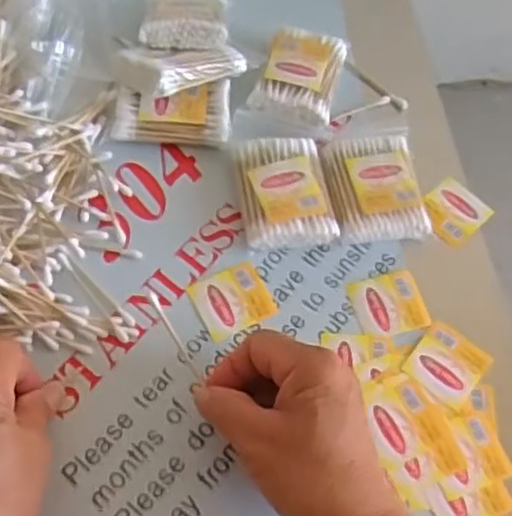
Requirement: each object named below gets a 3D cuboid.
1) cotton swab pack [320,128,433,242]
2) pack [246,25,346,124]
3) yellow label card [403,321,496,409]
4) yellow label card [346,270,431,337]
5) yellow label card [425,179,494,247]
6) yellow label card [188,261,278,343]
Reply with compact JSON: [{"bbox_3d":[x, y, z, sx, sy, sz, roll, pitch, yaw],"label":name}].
[{"bbox_3d":[0.075,-0.052,0.465,0.058,0.017,0.091,-4,61,-6],"label":"cotton swab pack"},{"bbox_3d":[0.032,-0.128,0.501,0.053,0.019,0.075,17,61,6],"label":"pack"},{"bbox_3d":[0.112,0.061,0.414,0.039,0.004,0.045,38,65,16],"label":"yellow label card"},{"bbox_3d":[0.081,0.027,0.431,0.043,0.004,0.038,-11,62,-10],"label":"yellow label card"},{"bbox_3d":[0.131,-0.031,0.469,0.042,0.005,0.038,-40,72,-20],"label":"yellow label card"},{"bbox_3d":[-0.014,0.024,0.424,0.043,0.004,0.040,-23,65,-16],"label":"yellow label card"}]

